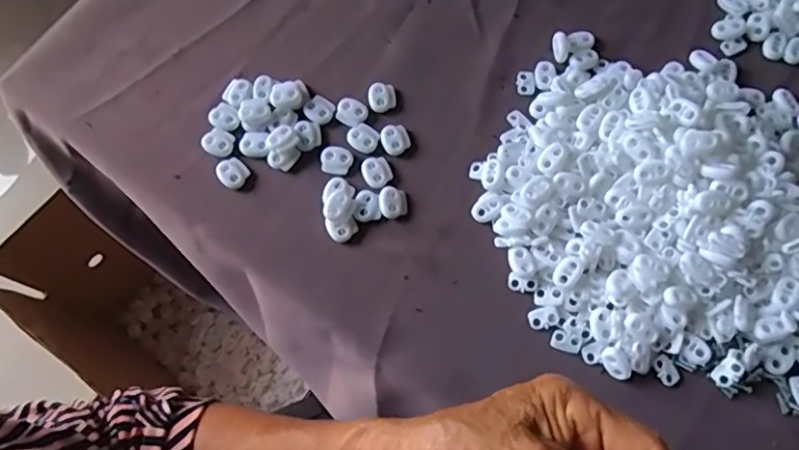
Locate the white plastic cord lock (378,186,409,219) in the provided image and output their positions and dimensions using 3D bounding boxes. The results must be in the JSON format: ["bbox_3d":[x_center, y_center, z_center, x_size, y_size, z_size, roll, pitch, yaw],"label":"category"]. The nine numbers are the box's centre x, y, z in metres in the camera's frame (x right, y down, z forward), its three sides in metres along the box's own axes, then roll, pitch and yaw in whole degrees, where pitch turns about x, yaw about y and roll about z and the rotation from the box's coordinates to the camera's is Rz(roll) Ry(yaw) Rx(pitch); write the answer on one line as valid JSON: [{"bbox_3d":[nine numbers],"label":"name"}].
[{"bbox_3d":[-0.004,-0.015,0.402,0.019,0.008,0.021,-11,74,-3],"label":"white plastic cord lock"}]

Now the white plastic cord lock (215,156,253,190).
[{"bbox_3d":[-0.115,-0.036,0.408,0.022,0.004,0.019,43,78,12],"label":"white plastic cord lock"}]

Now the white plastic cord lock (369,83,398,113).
[{"bbox_3d":[-0.012,-0.090,0.425,0.019,0.009,0.019,-9,74,-2],"label":"white plastic cord lock"}]

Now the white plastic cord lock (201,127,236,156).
[{"bbox_3d":[-0.125,-0.057,0.414,0.020,0.005,0.019,31,76,9],"label":"white plastic cord lock"}]

